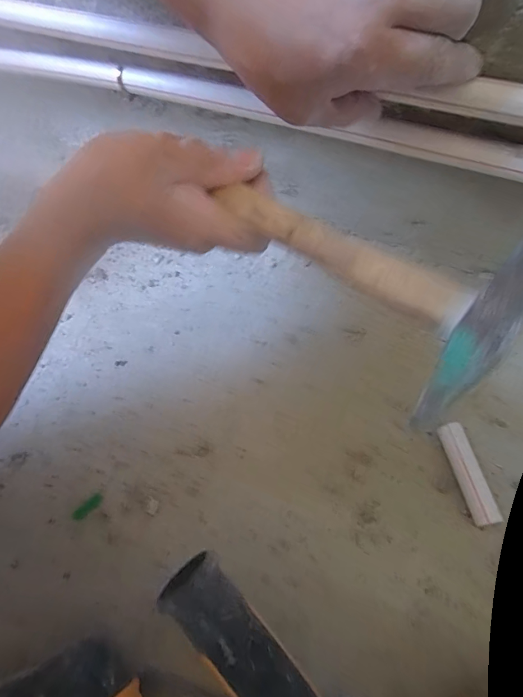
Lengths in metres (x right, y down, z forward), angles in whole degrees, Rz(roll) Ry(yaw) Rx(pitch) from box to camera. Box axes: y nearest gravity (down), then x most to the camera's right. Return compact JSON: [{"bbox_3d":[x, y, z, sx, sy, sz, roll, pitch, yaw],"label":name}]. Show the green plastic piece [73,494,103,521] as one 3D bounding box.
[{"bbox_3d":[-0.150,0.137,0.350,0.028,0.004,0.011,-38,65,-16],"label":"green plastic piece"}]

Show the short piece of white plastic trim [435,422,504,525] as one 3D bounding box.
[{"bbox_3d":[0.169,0.103,0.335,0.018,0.020,0.080,-11,61,-3],"label":"short piece of white plastic trim"}]

